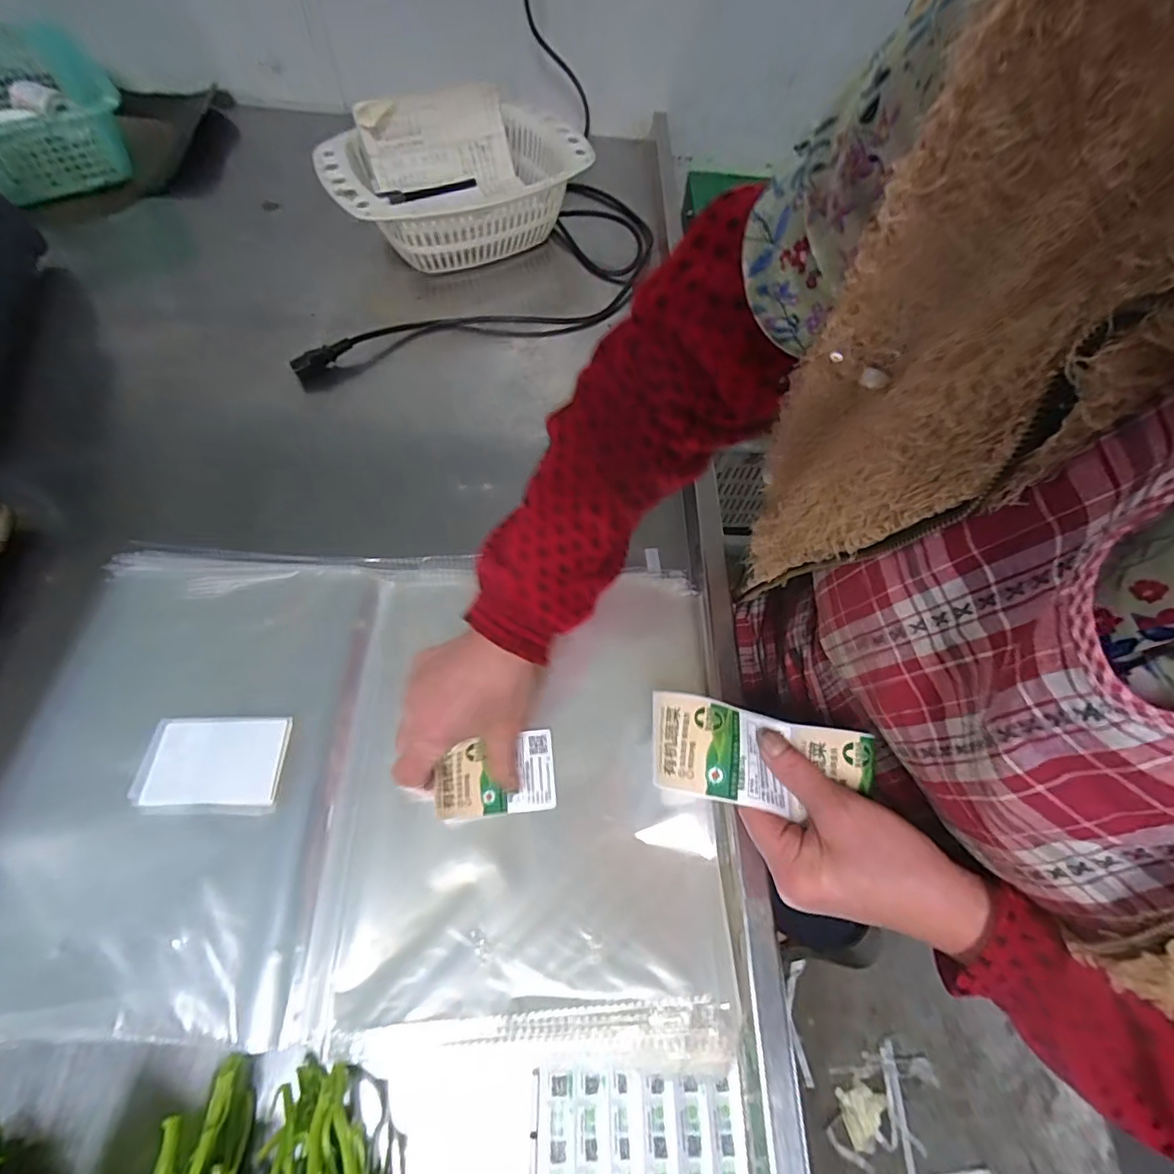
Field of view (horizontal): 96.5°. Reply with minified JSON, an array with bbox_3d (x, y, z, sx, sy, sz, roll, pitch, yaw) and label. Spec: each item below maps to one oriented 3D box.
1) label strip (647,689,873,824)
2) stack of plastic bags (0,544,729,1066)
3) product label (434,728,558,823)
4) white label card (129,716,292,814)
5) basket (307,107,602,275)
[{"bbox_3d":[0.105,0.100,0.319,0.127,0.021,0.062,3,62,6],"label":"label strip"},{"bbox_3d":[-0.157,0.121,0.382,0.491,0.022,0.328,3,63,-2],"label":"stack of plastic bags"},{"bbox_3d":[-0.065,0.136,0.378,0.084,0.009,0.054,-2,72,-16],"label":"product label"},{"bbox_3d":[-0.264,0.125,0.371,0.098,0.006,0.063,0,66,1],"label":"white label card"},{"bbox_3d":[-0.160,-0.494,0.669,0.311,0.099,0.179,-31,69,-18],"label":"basket"}]

